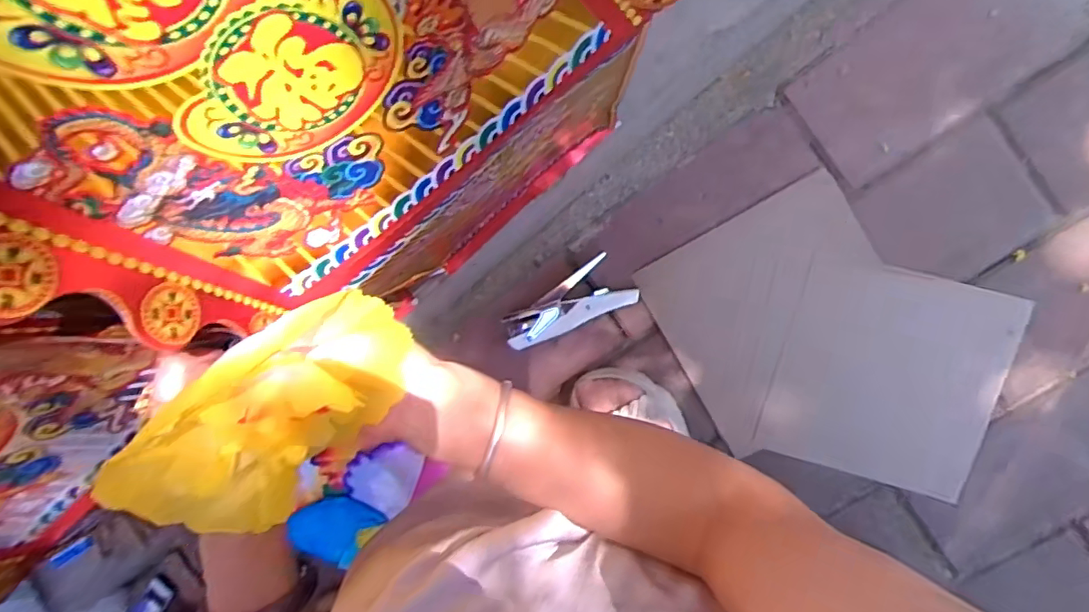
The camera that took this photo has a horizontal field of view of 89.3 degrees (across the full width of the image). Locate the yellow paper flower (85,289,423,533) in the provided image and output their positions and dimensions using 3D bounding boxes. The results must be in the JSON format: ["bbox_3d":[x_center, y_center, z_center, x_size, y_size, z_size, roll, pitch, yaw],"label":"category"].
[{"bbox_3d":[-0.133,0.055,0.289,0.144,0.101,0.063,-44,88,10],"label":"yellow paper flower"}]

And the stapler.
[{"bbox_3d":[0.026,-0.004,0.678,0.162,0.029,0.065,-24,92,10],"label":"stapler"}]

